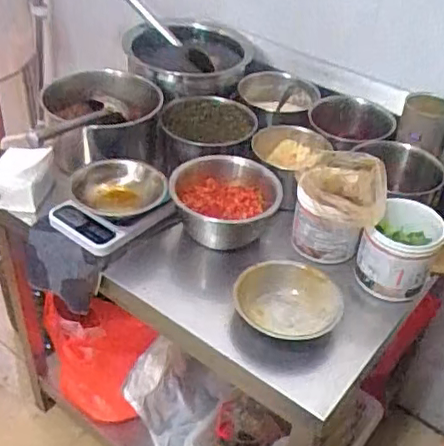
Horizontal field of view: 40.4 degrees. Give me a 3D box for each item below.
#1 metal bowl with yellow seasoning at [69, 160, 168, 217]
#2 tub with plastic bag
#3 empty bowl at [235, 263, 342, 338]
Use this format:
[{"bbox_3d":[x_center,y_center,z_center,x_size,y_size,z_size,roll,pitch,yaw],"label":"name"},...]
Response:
[{"bbox_3d":[-0.184,-0.058,1.075,0.163,0.053,0.144,-4,40,-11],"label":"metal bowl with yellow seasoning"},{"bbox_3d":[0.198,-0.032,1.032,0.139,0.162,0.149,3,40,-3],"label":"tub with plastic bag"},{"bbox_3d":[0.104,0.126,0.953,0.156,0.049,0.157,3,40,-3],"label":"empty bowl"}]

